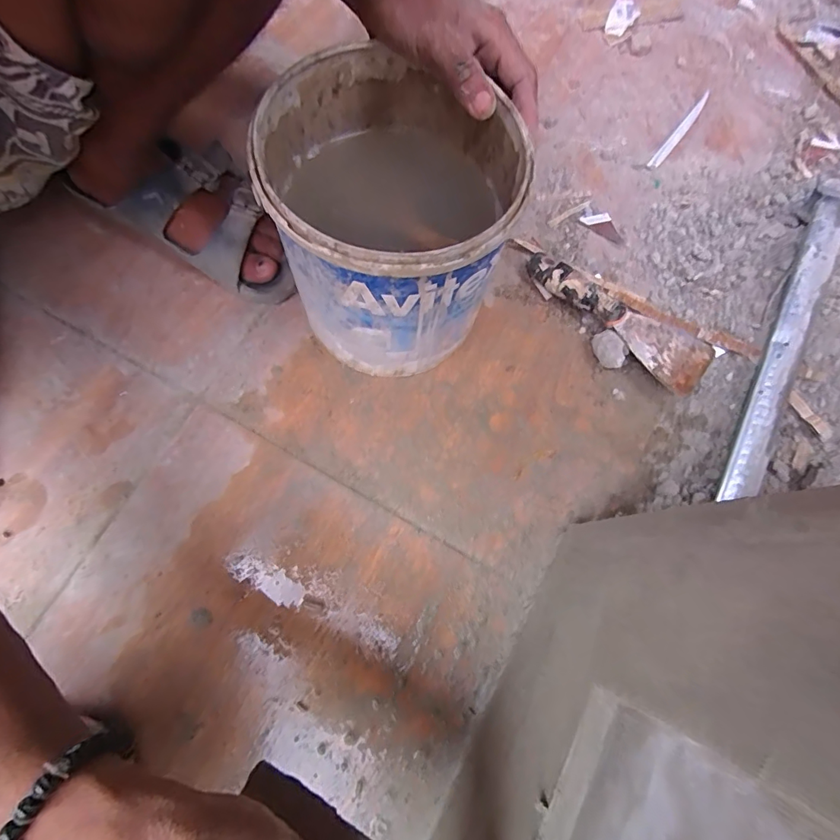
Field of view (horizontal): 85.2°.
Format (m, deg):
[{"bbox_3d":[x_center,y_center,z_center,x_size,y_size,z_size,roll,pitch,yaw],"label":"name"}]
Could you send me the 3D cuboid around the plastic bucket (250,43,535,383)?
[{"bbox_3d":[-0.021,-0.154,0.372,0.172,0.168,0.176,-21,77,-7],"label":"plastic bucket"}]

